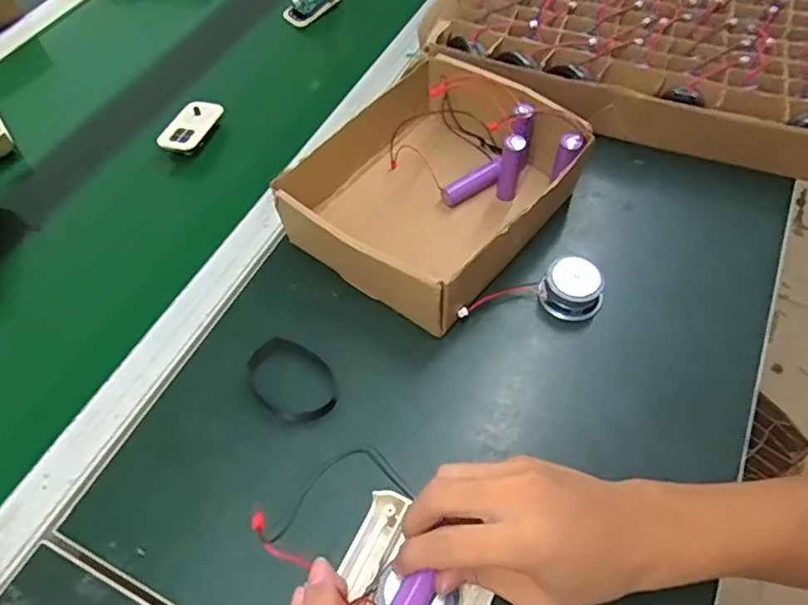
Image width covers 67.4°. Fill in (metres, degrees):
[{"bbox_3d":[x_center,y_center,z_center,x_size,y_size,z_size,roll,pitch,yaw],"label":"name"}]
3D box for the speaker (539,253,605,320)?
[{"bbox_3d":[0.136,-0.011,0.491,0.048,0.033,0.042,24,60,17],"label":"speaker"}]

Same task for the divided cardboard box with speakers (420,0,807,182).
[{"bbox_3d":[0.276,-0.292,0.658,0.462,0.069,0.347,14,57,11],"label":"divided cardboard box with speakers"}]

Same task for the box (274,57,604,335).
[{"bbox_3d":[0.025,-0.104,0.529,0.198,0.072,0.233,35,64,23],"label":"box"}]

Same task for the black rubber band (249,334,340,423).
[{"bbox_3d":[-0.082,0.057,0.446,0.070,0.014,0.054,36,64,23],"label":"black rubber band"}]

